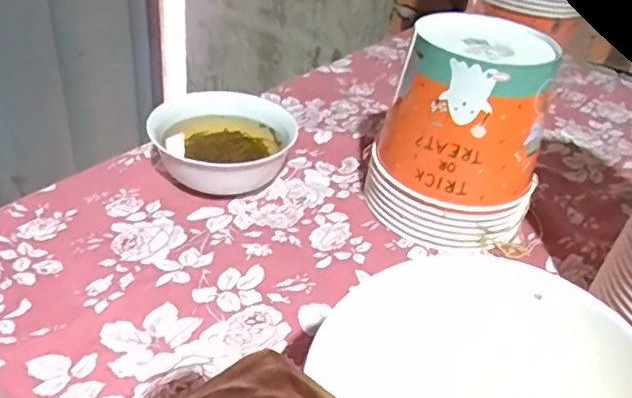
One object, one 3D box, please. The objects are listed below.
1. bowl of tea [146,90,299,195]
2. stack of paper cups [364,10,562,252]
[{"bbox_3d":[-0.096,-0.056,0.603,0.150,0.065,0.126,0,37,-11],"label":"bowl of tea"},{"bbox_3d":[0.141,-0.061,0.551,0.151,0.182,0.132,27,40,25],"label":"stack of paper cups"}]

